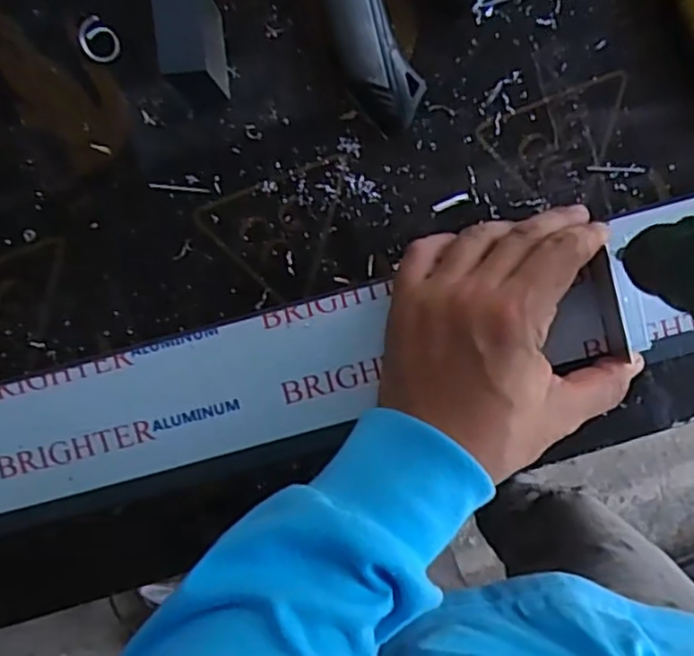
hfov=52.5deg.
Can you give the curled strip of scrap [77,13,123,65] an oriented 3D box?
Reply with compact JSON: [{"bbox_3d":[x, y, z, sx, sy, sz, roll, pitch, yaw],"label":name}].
[{"bbox_3d":[-0.134,-0.155,0.381,0.023,0.005,0.020,34,93,-6],"label":"curled strip of scrap"}]

